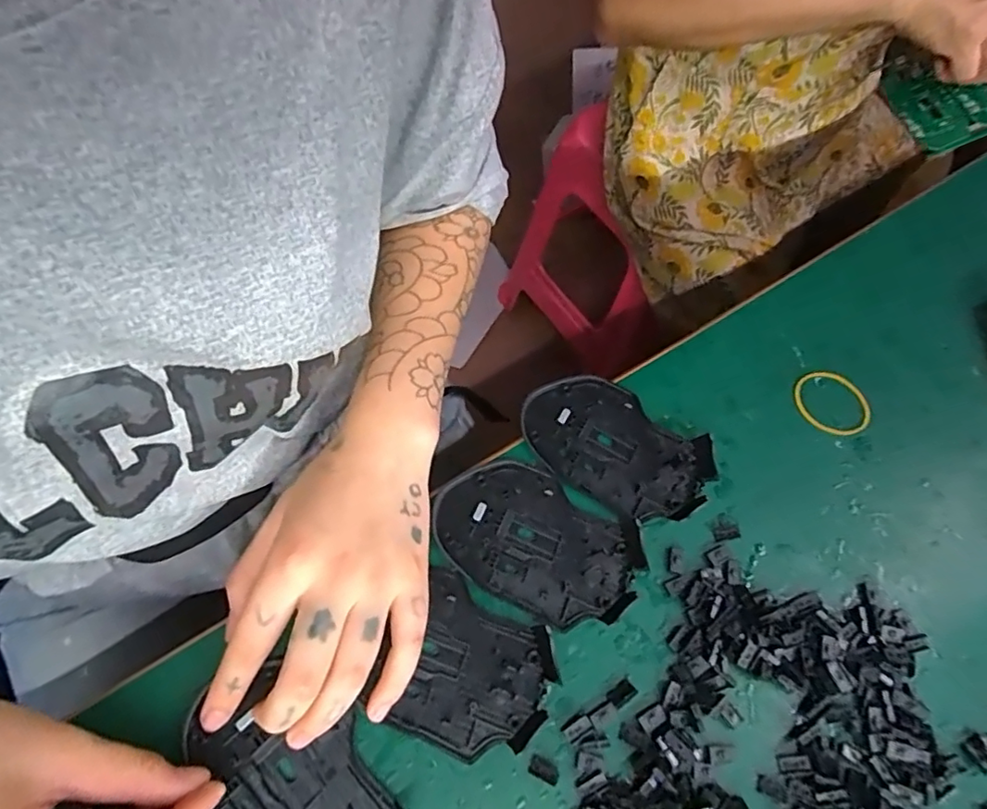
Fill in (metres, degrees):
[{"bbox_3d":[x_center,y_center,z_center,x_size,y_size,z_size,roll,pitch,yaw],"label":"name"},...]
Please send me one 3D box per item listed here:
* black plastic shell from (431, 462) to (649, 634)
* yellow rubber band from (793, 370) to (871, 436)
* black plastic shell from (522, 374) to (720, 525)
[{"bbox_3d":[0.024,0.074,0.307,0.112,0.010,0.071,29,66,10],"label":"black plastic shell"},{"bbox_3d":[0.221,-0.002,0.362,0.044,0.005,0.047,-2,63,4],"label":"yellow rubber band"},{"bbox_3d":[0.073,0.024,0.335,0.113,0.012,0.069,37,68,14],"label":"black plastic shell"}]

